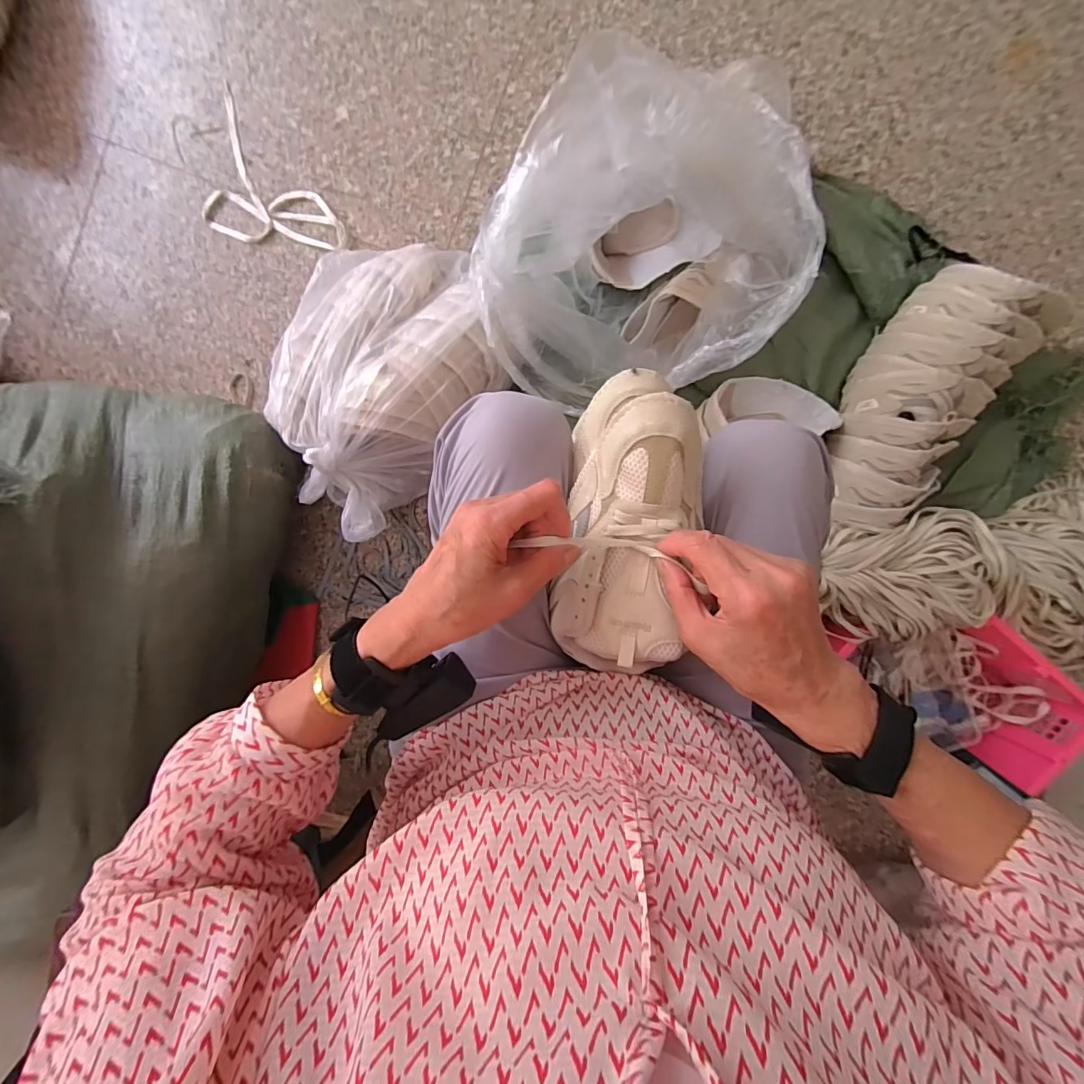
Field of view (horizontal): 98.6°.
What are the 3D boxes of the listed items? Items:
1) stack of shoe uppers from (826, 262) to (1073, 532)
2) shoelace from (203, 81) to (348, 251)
[{"bbox_3d":[0.563,-0.190,0.675,0.202,0.105,0.392,28,95,0],"label":"stack of shoe uppers"},{"bbox_3d":[-0.486,-0.582,0.789,0.169,0.009,0.316,-41,92,5],"label":"shoelace"}]

